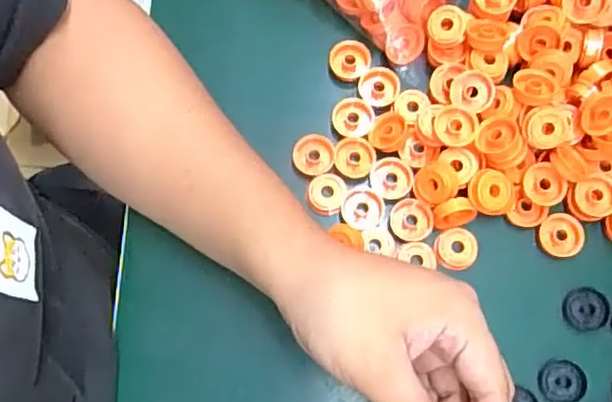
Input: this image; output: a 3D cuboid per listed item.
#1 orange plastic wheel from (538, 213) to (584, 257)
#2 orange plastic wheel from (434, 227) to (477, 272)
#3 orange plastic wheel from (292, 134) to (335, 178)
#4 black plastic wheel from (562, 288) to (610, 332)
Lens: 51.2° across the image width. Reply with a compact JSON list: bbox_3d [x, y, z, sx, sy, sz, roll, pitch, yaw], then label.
[{"bbox_3d":[0.154,0.021,0.385,0.025,0.009,0.024,0,76,-1],"label":"orange plastic wheel"},{"bbox_3d":[0.090,0.029,0.382,0.024,0.010,0.023,0,76,-1],"label":"orange plastic wheel"},{"bbox_3d":[0.005,-0.029,0.396,0.025,0.004,0.026,0,76,-1],"label":"orange plastic wheel"},{"bbox_3d":[0.166,0.064,0.376,0.025,0.007,0.024,0,76,-1],"label":"black plastic wheel"}]

